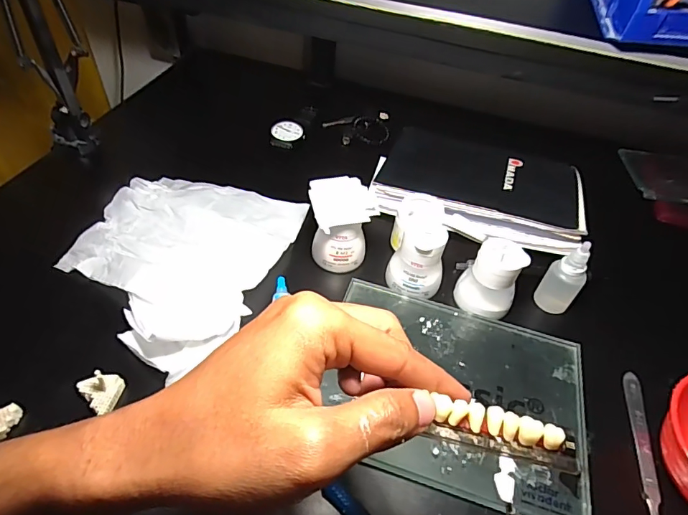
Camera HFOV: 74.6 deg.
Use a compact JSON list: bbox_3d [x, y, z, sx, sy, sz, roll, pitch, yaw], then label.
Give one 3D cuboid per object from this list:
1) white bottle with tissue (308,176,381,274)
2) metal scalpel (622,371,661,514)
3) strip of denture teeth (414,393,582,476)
[{"bbox_3d":[-0.002,-0.029,0.413,0.054,0.062,0.066,-4,48,-11],"label":"white bottle with tissue"},{"bbox_3d":[0.218,0.144,0.326,0.012,0.009,0.137,15,47,7],"label":"metal scalpel"},{"bbox_3d":[0.070,0.077,0.196,0.063,0.008,0.018,14,49,4],"label":"strip of denture teeth"}]

